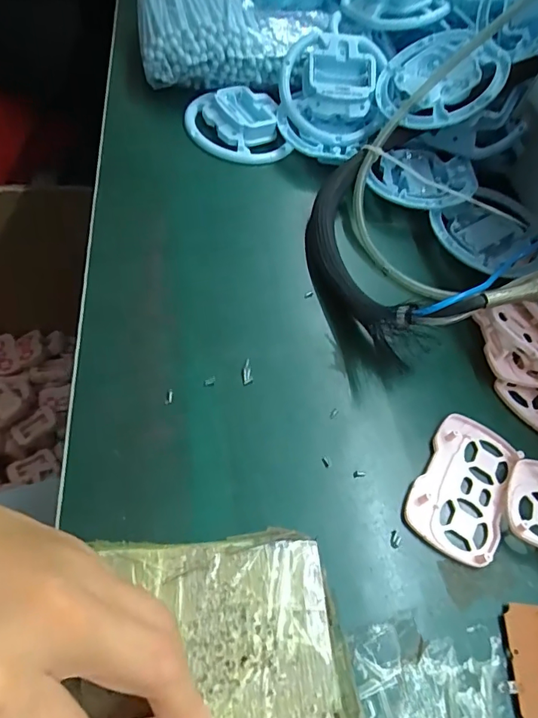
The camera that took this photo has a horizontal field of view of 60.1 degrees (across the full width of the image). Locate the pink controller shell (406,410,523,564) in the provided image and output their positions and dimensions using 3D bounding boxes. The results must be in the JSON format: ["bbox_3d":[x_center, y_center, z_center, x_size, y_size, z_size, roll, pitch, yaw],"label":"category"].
[{"bbox_3d":[0.120,0.077,0.286,0.053,0.008,0.091,30,61,13],"label":"pink controller shell"}]

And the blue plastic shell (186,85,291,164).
[{"bbox_3d":[-0.031,-0.216,0.428,0.087,0.018,0.087,-13,76,-13],"label":"blue plastic shell"}]

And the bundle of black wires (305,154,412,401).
[{"bbox_3d":[0.059,-0.080,0.354,0.052,0.028,0.202,-1,59,-10],"label":"bundle of black wires"}]

